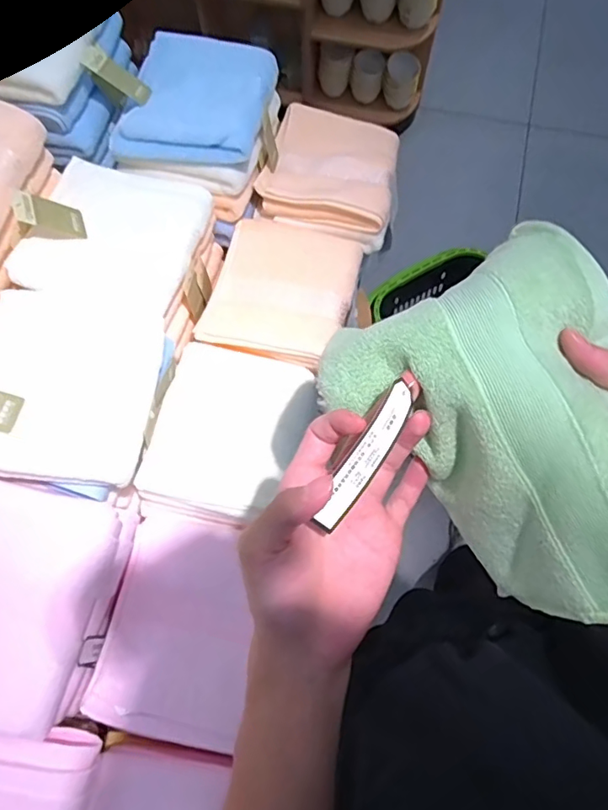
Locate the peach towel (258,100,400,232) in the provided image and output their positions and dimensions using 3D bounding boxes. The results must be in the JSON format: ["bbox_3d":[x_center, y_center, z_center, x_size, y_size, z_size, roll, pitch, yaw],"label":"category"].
[{"bbox_3d":[0.039,-0.323,0.699,0.167,0.041,0.177,14,72,5],"label":"peach towel"}]

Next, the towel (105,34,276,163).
[{"bbox_3d":[-0.128,-0.382,0.639,0.165,0.038,0.197,8,72,3],"label":"towel"}]

